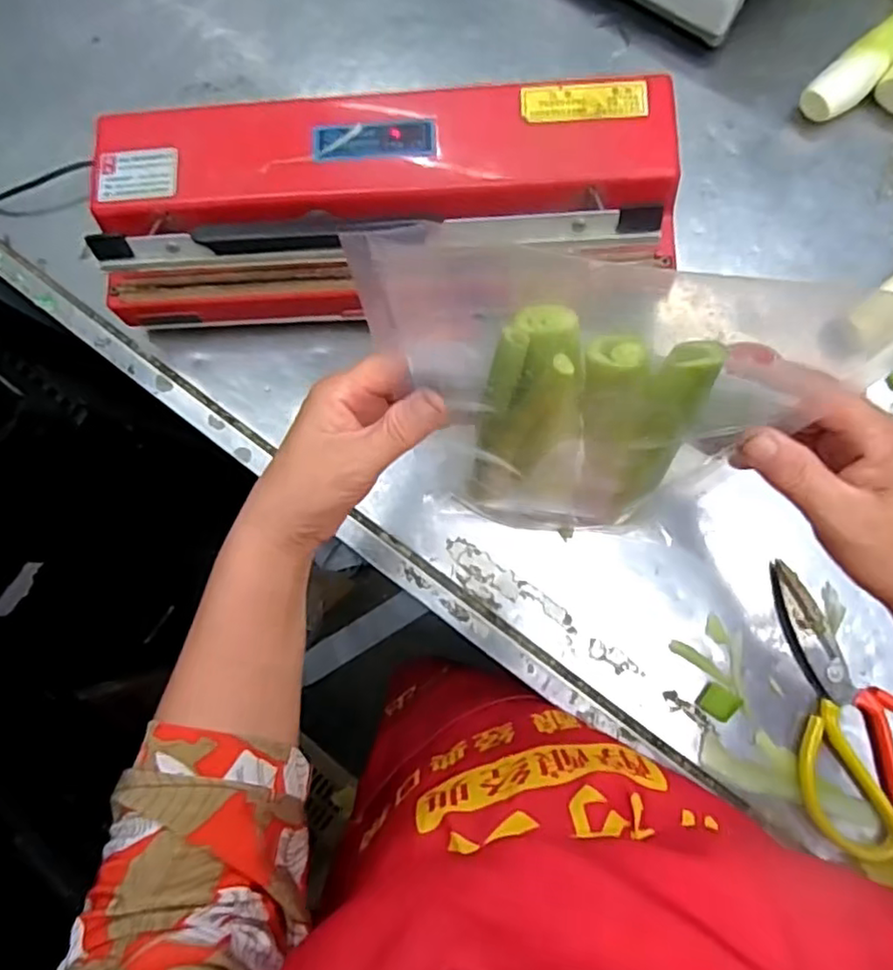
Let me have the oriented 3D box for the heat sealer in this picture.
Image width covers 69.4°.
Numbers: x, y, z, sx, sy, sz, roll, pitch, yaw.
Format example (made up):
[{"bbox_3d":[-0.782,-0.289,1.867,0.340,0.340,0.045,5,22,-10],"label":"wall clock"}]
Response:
[{"bbox_3d":[-0.048,-0.211,0.504,0.431,0.096,0.154,-1,80,5],"label":"heat sealer"}]

